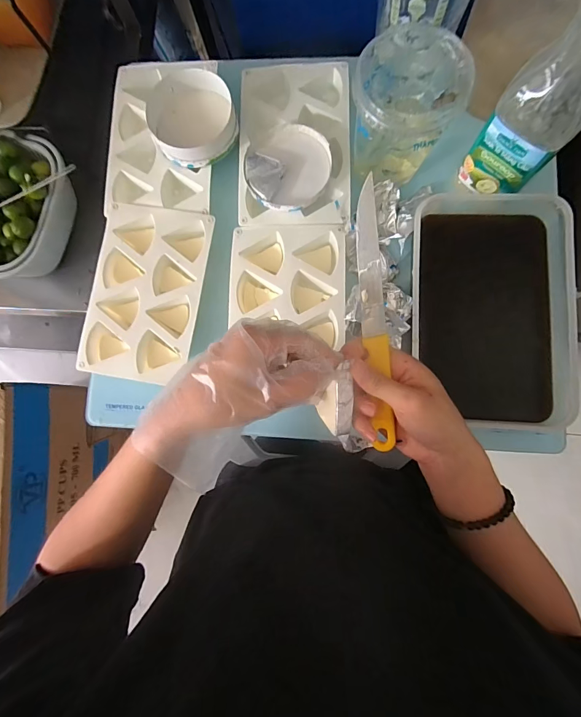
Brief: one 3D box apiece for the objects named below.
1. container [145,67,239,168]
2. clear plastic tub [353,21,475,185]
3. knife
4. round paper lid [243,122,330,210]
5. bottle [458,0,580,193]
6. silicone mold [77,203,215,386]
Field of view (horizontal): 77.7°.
[{"bbox_3d":[-0.130,-0.314,0.474,0.112,0.031,0.126,-15,82,3],"label":"container"},{"bbox_3d":[0.136,-0.281,0.425,0.104,0.145,0.106,-1,83,4],"label":"clear plastic tub"},{"bbox_3d":[0.065,-0.026,0.280,0.017,0.006,0.205,-7,101,4],"label":"knife"},{"bbox_3d":[-0.003,-0.246,0.460,0.106,0.014,0.110,-8,83,4],"label":"round paper lid"},{"bbox_3d":[0.246,-0.245,0.349,0.081,0.209,0.062,43,88,8],"label":"bottle"},{"bbox_3d":[-0.187,-0.085,0.479,0.147,0.030,0.228,8,84,5],"label":"silicone mold"}]

